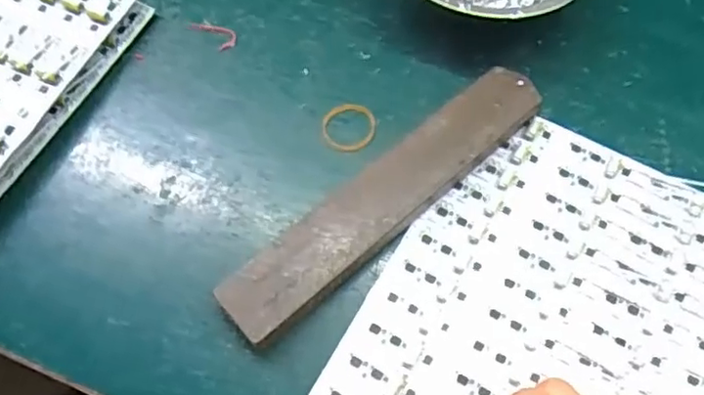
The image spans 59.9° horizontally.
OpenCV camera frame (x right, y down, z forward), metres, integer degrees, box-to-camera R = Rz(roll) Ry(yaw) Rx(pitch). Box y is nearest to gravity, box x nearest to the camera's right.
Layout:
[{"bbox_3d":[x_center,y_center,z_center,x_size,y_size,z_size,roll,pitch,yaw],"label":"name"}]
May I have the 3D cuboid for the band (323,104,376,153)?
[{"bbox_3d":[-0.002,-0.039,0.340,0.029,0.004,0.031,0,66,-1],"label":"band"}]

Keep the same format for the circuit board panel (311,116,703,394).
[{"bbox_3d":[0.128,0.069,0.288,0.227,0.004,0.191,29,67,14],"label":"circuit board panel"}]

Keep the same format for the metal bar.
[{"bbox_3d":[0.019,-0.002,0.313,0.196,0.012,0.036,-40,74,-17],"label":"metal bar"}]

